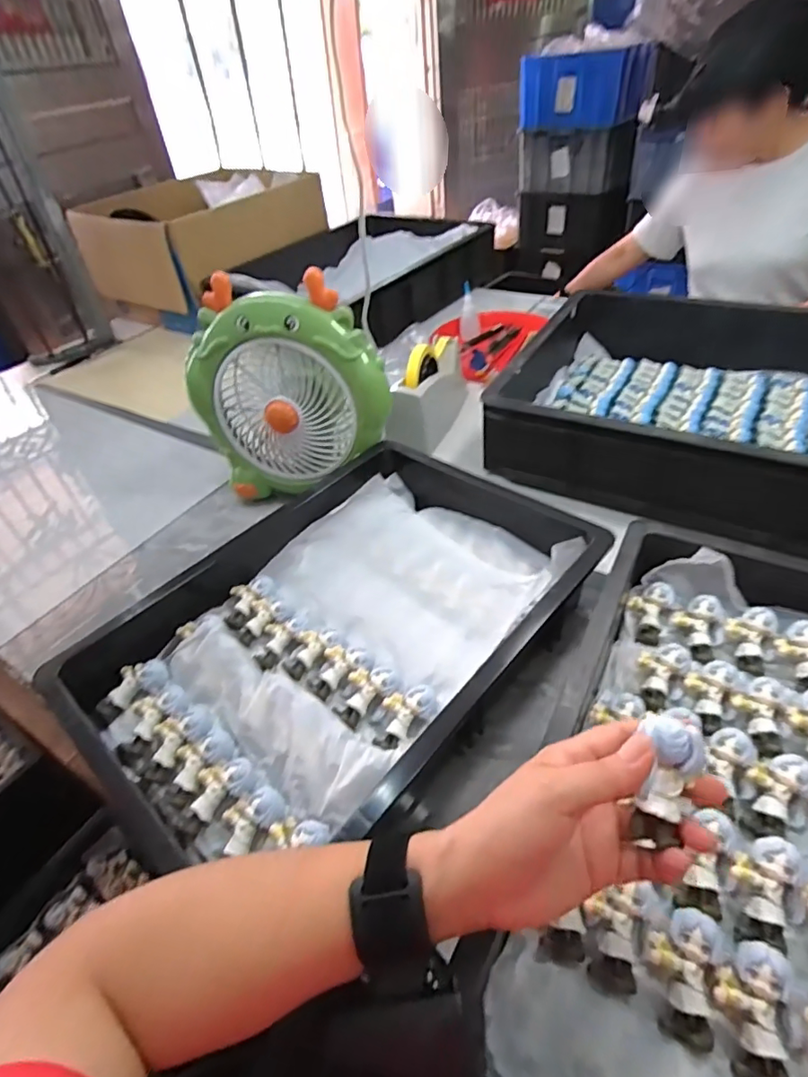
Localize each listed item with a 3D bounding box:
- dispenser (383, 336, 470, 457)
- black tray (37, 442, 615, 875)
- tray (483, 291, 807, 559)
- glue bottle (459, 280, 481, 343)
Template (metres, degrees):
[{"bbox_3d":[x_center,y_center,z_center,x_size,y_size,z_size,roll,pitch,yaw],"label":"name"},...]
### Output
[{"bbox_3d":[0.039,-0.237,0.835,0.073,0.116,0.207,10,46,19],"label":"dispenser"},{"bbox_3d":[-0.052,0.070,0.528,0.336,0.072,0.475,28,54,32],"label":"black tray"},{"bbox_3d":[0.454,-0.170,0.707,0.583,0.133,0.412,19,49,26],"label":"tray"},{"bbox_3d":[0.131,-0.454,1.063,0.038,0.108,0.022,-1,14,8],"label":"glue bottle"}]

